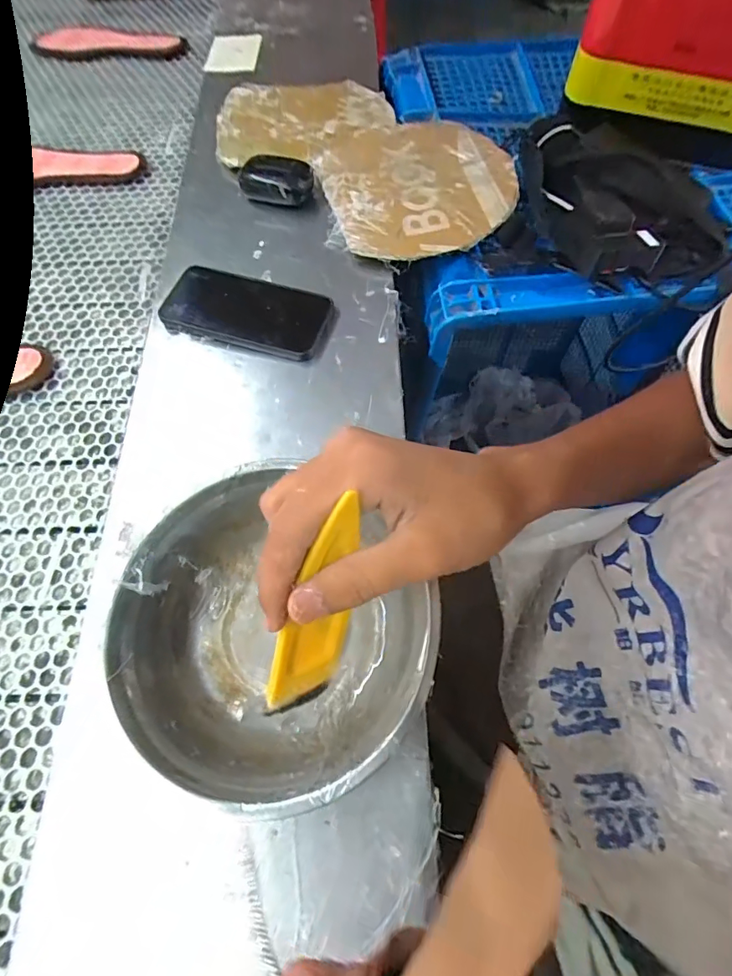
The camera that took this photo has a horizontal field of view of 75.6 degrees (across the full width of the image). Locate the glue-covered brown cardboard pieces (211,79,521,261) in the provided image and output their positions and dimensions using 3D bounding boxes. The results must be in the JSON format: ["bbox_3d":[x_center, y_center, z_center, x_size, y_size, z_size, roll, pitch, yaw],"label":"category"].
[{"bbox_3d":[-0.009,-0.387,0.543,0.385,0.016,0.210,41,74,20],"label":"glue-covered brown cardboard pieces"}]

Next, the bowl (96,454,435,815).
[{"bbox_3d":[-0.059,0.096,0.319,0.194,0.078,0.179,-1,65,3],"label":"bowl"}]

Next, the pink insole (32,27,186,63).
[{"bbox_3d":[-0.401,-0.694,0.737,0.265,0.008,0.087,9,66,7],"label":"pink insole"}]

